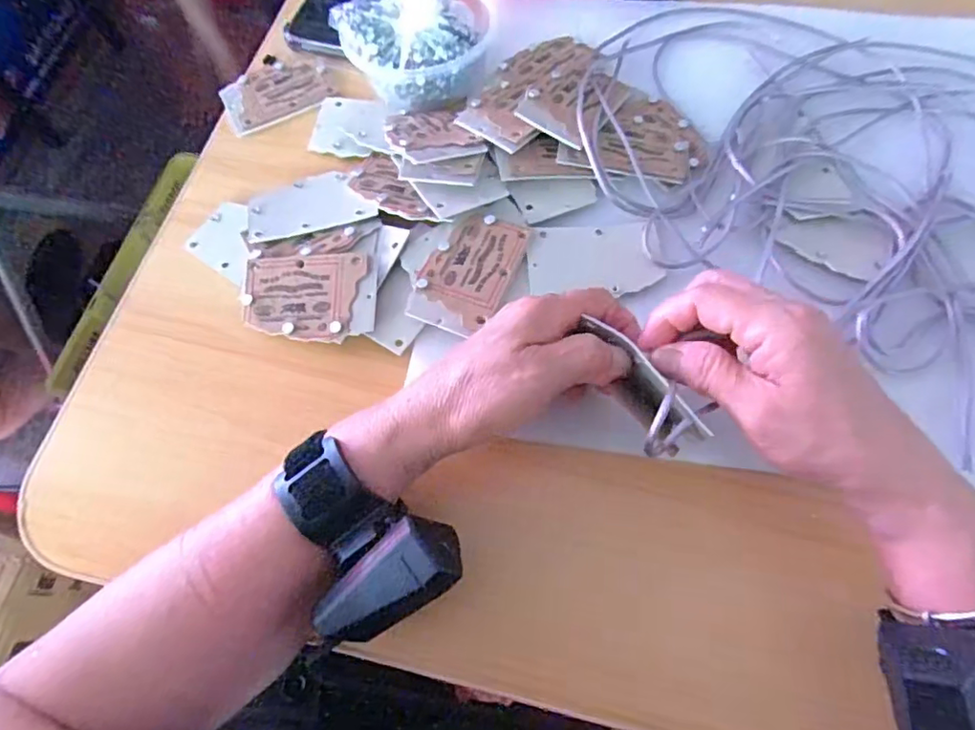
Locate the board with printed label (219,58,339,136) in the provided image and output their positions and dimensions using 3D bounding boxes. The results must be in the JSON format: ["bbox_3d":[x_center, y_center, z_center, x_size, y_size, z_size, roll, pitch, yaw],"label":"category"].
[{"bbox_3d":[-0.166,-0.215,0.449,0.083,0.005,0.065,-30,70,-10],"label":"board with printed label"}]

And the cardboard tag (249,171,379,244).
[{"bbox_3d":[-0.120,-0.110,0.390,0.084,0.004,0.051,-13,60,-4],"label":"cardboard tag"}]

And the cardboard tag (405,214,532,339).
[{"bbox_3d":[-0.012,-0.058,0.355,0.054,0.005,0.082,20,70,13],"label":"cardboard tag"}]

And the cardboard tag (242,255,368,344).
[{"bbox_3d":[-0.116,-0.042,0.356,0.076,0.004,0.055,1,74,7],"label":"cardboard tag"}]

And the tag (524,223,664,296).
[{"bbox_3d":[0.068,-0.067,0.359,0.083,0.004,0.049,-3,68,1],"label":"tag"}]

